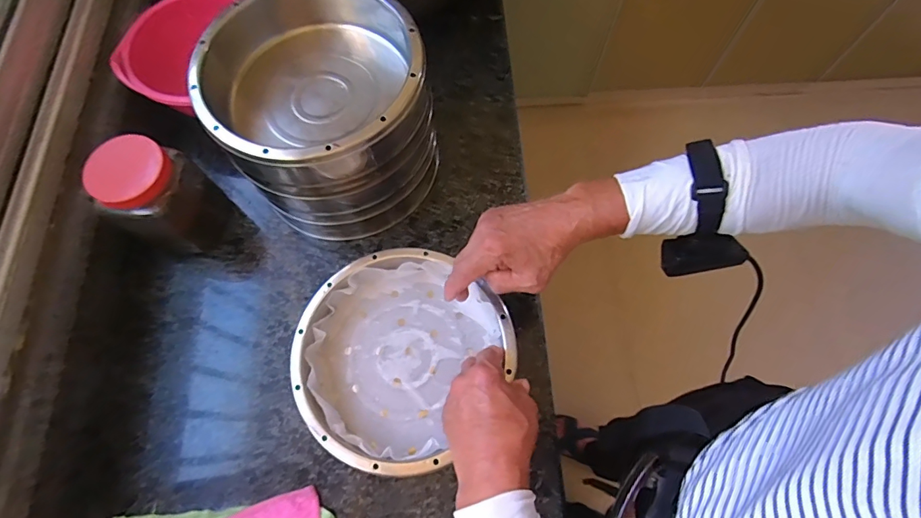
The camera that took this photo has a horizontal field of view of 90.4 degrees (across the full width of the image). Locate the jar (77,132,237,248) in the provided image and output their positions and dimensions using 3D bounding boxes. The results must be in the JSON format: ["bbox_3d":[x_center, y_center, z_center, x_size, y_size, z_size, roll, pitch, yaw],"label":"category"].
[{"bbox_3d":[-0.343,-0.072,0.540,0.084,0.135,0.094,37,74,13],"label":"jar"}]

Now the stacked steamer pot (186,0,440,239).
[{"bbox_3d":[-0.156,-0.172,0.546,0.230,0.193,0.228,0,69,1],"label":"stacked steamer pot"}]

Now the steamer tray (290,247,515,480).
[{"bbox_3d":[-0.070,0.105,0.509,0.206,0.049,0.221,30,73,11],"label":"steamer tray"}]

